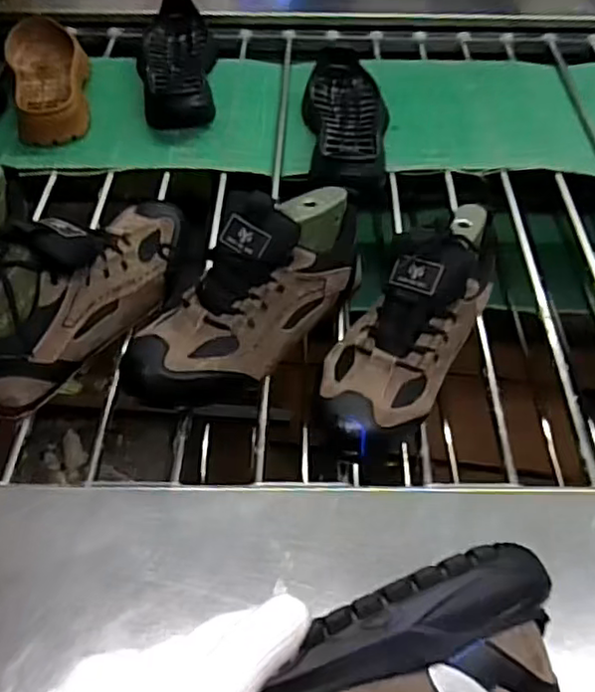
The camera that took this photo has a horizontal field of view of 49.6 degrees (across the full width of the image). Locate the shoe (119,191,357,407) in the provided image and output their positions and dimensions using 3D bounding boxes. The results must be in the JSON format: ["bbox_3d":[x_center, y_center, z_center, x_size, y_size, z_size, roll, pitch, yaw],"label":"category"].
[{"bbox_3d":[-0.040,-0.045,0.575,0.095,0.133,0.257,37,59,25],"label":"shoe"}]

